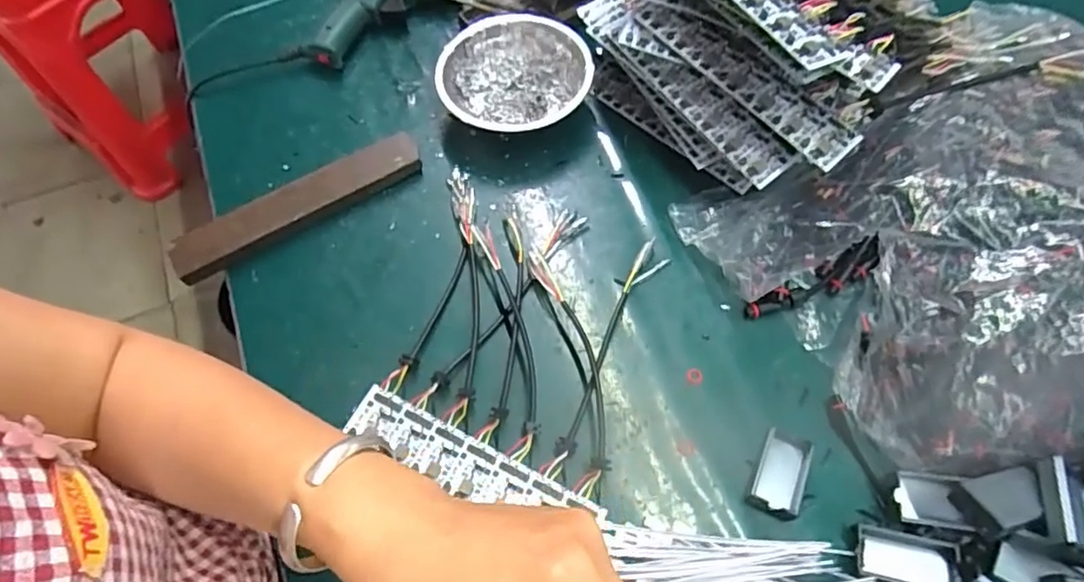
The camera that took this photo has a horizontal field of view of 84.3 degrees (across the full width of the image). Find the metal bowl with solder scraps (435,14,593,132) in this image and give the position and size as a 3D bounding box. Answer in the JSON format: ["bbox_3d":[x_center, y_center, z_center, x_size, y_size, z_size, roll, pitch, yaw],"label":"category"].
[{"bbox_3d":[-0.023,-0.178,0.517,0.126,0.042,0.123,-1,63,1],"label":"metal bowl with solder scraps"}]

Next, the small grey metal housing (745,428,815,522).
[{"bbox_3d":[0.154,0.117,0.384,0.031,0.011,0.053,21,66,12],"label":"small grey metal housing"}]

